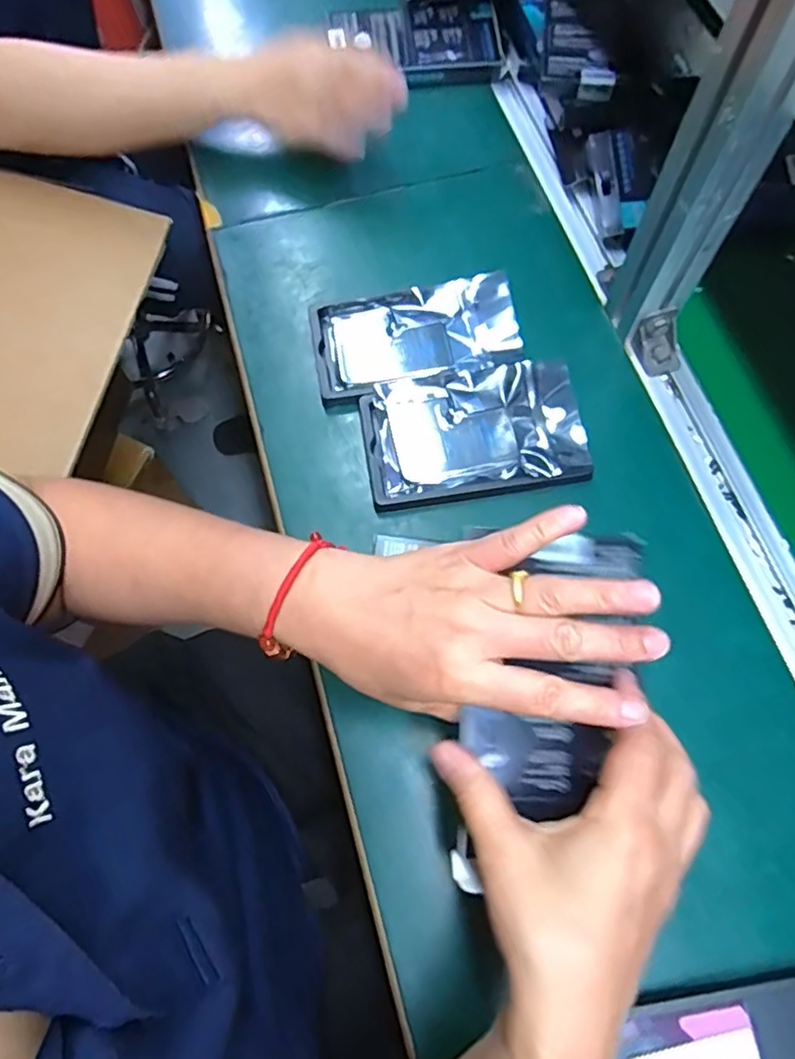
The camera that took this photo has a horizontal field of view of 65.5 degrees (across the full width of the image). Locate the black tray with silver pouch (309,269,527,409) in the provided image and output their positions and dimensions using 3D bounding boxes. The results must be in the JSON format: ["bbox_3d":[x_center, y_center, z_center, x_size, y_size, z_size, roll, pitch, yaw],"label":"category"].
[{"bbox_3d":[0.015,-0.152,0.490,0.159,0.022,0.091,-9,70,-4],"label":"black tray with silver pouch"}]

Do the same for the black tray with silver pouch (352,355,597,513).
[{"bbox_3d":[0.056,-0.071,0.459,0.159,0.023,0.096,-8,70,-3],"label":"black tray with silver pouch"}]

